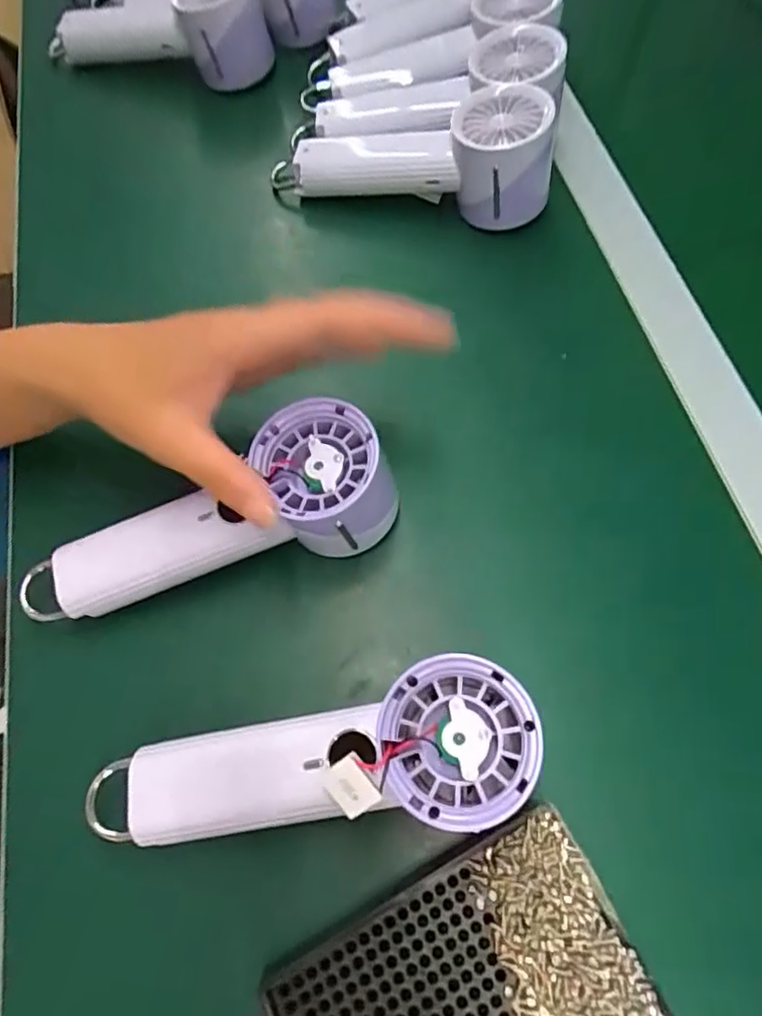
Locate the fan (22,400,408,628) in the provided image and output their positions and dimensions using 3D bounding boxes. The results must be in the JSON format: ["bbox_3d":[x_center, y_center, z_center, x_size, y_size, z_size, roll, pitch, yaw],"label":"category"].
[{"bbox_3d":[-0.085,0.010,0.309,0.186,0.056,0.059,-20,66,6],"label":"fan"}]

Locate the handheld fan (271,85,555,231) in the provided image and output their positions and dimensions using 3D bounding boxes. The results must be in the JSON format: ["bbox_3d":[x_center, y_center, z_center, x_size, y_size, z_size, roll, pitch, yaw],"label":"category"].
[{"bbox_3d":[0.022,-0.241,0.425,0.200,0.064,0.063,13,66,24],"label":"handheld fan"}]

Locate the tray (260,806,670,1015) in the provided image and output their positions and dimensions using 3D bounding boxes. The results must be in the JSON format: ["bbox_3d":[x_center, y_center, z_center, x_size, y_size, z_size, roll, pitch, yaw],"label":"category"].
[{"bbox_3d":[0.031,0.194,0.231,0.138,0.013,0.088,-27,67,-9],"label":"tray"}]

